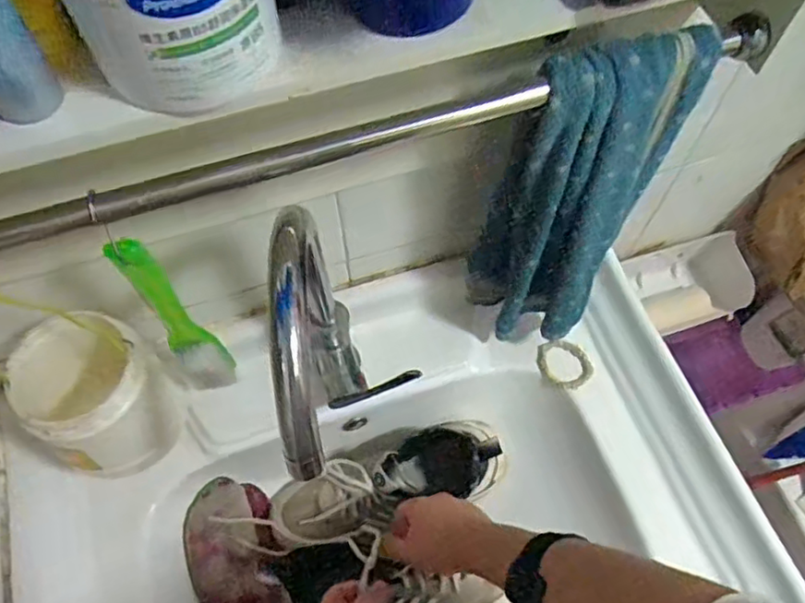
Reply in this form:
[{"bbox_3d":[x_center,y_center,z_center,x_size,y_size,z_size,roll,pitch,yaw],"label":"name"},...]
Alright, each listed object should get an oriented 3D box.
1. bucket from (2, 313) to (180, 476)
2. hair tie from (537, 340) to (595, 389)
[{"bbox_3d":[-0.271,0.080,0.556,0.127,0.117,0.111,38,68,18],"label":"bucket"},{"bbox_3d":[0.187,0.071,0.718,0.055,0.010,0.058,-26,72,0],"label":"hair tie"}]

